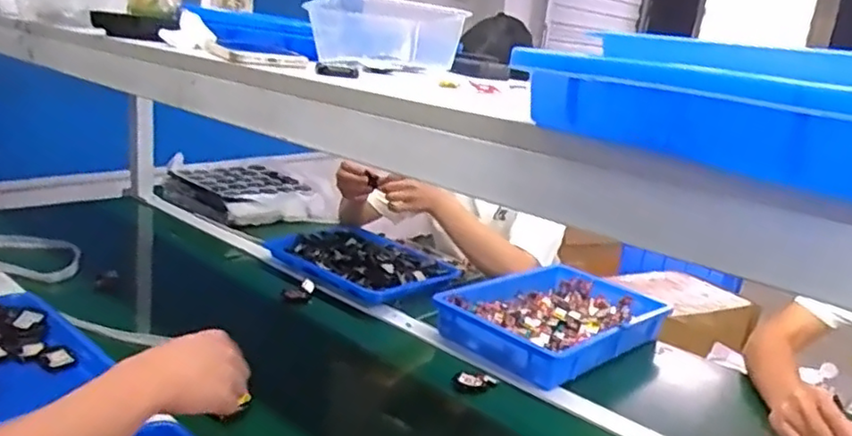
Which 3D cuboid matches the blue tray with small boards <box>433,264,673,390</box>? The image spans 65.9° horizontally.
[{"bbox_3d":[0.208,0.157,1.068,0.358,0.050,0.252,-8,21,-41],"label":"blue tray with small boards"}]

